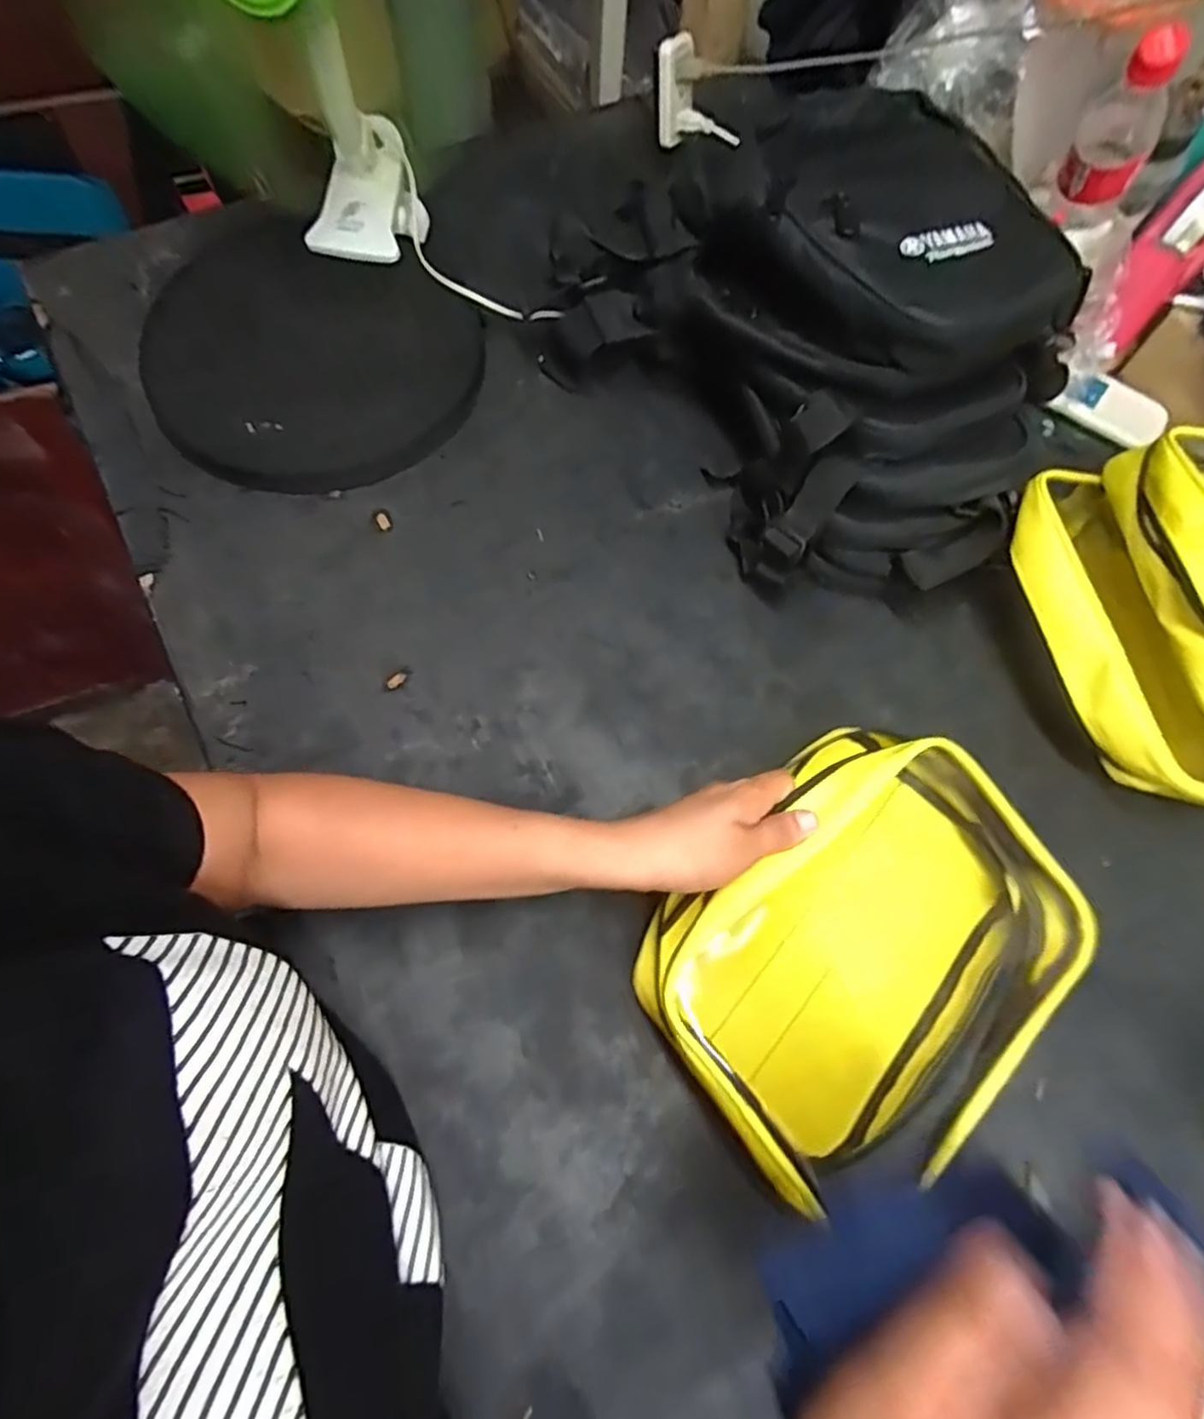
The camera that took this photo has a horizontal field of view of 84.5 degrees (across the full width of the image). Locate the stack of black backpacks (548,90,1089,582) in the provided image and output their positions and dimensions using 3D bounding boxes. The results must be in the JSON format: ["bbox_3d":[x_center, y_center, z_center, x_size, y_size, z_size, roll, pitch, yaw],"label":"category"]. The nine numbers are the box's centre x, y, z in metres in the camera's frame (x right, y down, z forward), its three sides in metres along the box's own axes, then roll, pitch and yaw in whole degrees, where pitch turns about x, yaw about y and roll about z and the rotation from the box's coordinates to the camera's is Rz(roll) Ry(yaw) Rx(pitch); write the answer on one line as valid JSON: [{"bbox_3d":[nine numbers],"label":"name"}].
[{"bbox_3d":[0.160,-0.285,0.506,0.279,0.182,0.405,-33,72,-14],"label":"stack of black backpacks"}]

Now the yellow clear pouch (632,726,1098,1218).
[{"bbox_3d":[0.153,0.139,0.393,0.244,0.089,0.181,-38,74,-16],"label":"yellow clear pouch"}]

